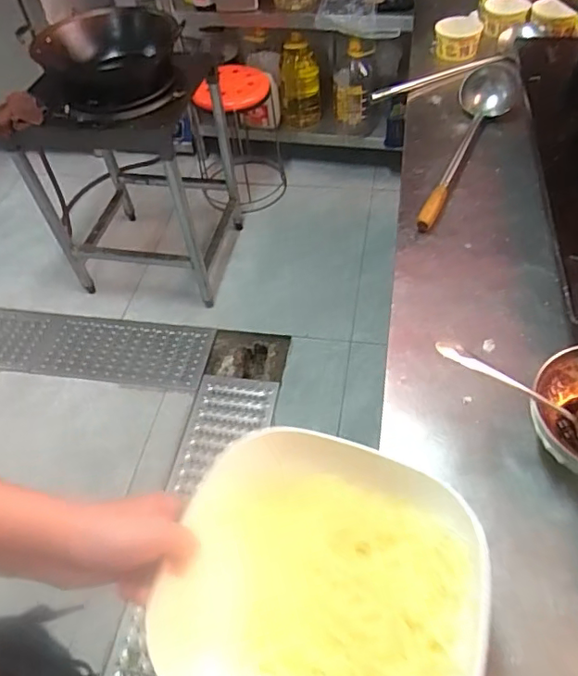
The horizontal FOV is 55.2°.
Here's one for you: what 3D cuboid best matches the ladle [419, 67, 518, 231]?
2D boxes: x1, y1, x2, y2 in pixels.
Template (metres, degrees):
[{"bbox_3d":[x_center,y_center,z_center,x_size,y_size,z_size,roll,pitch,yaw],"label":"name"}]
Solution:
[{"bbox_3d":[0.328,-0.360,1.013,0.110,0.065,0.466,16,55,18],"label":"ladle"}]

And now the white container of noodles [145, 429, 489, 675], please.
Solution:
[{"bbox_3d":[0.025,0.207,0.465,0.253,0.082,0.242,12,54,15],"label":"white container of noodles"}]

